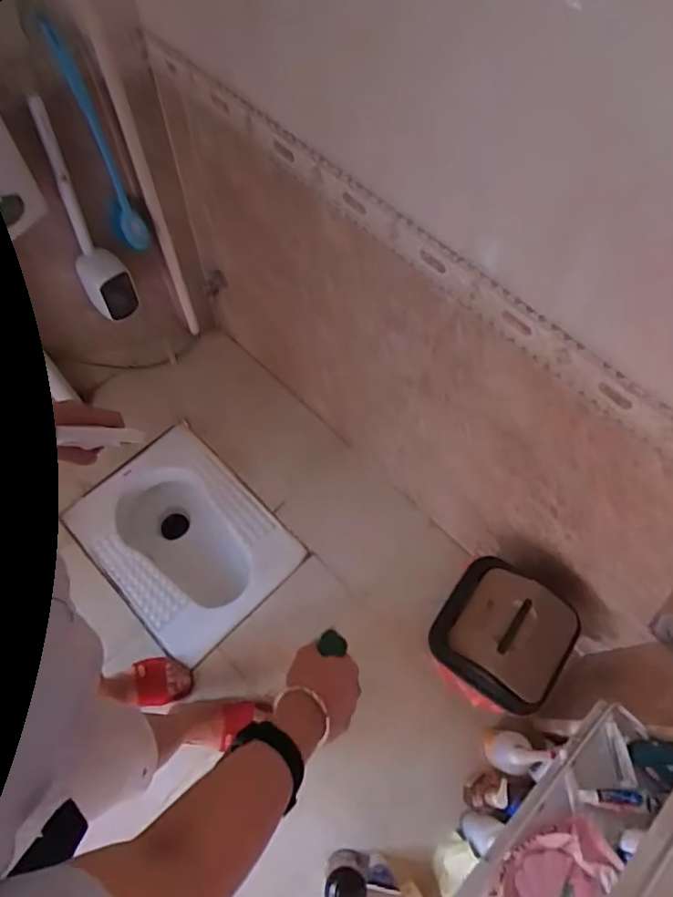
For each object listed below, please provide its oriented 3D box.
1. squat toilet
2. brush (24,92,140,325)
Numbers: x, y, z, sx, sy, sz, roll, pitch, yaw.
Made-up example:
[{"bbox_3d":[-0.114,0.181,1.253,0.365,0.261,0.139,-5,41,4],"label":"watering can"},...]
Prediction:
[{"bbox_3d":[-0.379,0.237,1.400,0.372,0.218,0.519,-41,72,-18],"label":"squat toilet"},{"bbox_3d":[-0.489,-0.416,1.048,0.090,0.384,0.124,-29,68,-14],"label":"brush"}]

